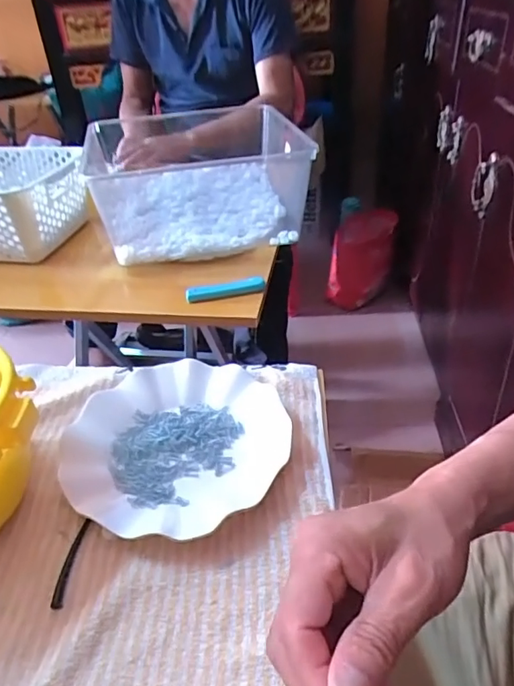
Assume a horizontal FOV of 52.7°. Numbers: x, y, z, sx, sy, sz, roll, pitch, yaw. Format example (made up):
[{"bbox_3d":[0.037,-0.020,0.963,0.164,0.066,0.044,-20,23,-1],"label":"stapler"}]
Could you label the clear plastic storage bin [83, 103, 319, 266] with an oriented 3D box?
[{"bbox_3d":[-0.088,-0.241,0.774,0.298,0.130,0.259,-8,34,-8],"label":"clear plastic storage bin"}]

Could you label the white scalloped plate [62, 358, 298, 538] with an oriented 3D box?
[{"bbox_3d":[-0.065,0.079,0.432,0.174,0.021,0.182,-2,34,1],"label":"white scalloped plate"}]

